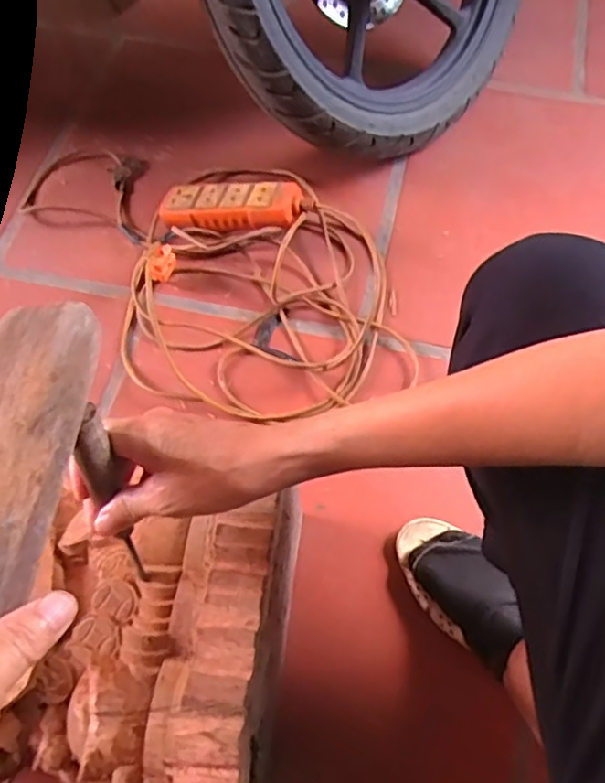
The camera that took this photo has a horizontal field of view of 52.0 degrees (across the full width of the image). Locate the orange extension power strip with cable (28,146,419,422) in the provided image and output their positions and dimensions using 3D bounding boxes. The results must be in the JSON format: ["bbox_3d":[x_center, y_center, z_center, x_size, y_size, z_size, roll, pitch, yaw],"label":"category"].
[{"bbox_3d":[-0.109,-0.189,0.796,0.349,0.087,0.504,-34,69,-15],"label":"orange extension power strip with cable"}]

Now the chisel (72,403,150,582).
[{"bbox_3d":[-0.118,0.074,0.396,0.023,0.170,0.017,0,45,0],"label":"chisel"}]

